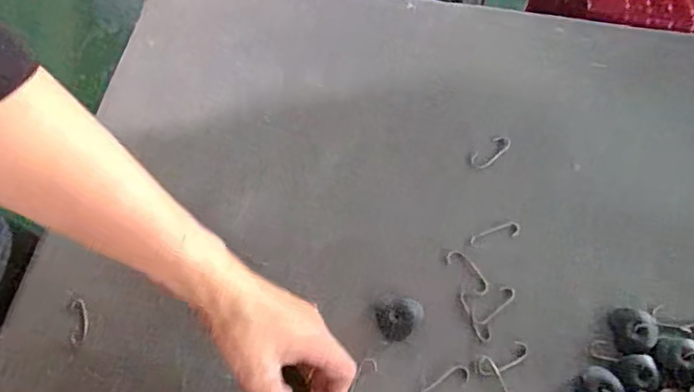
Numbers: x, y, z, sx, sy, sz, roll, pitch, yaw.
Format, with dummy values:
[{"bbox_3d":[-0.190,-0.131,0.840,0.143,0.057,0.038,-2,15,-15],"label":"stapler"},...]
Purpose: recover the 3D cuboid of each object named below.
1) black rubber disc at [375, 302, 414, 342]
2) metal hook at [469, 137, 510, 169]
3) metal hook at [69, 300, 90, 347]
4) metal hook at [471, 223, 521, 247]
[{"bbox_3d":[0.039,0.096,0.452,0.028,0.004,0.028,-1,65,3],"label":"black rubber disc"},{"bbox_3d":[0.125,-0.038,0.514,0.040,0.007,0.016,-34,68,-12],"label":"metal hook"},{"bbox_3d":[-0.211,0.099,0.462,0.014,0.004,0.034,-4,78,2],"label":"metal hook"},{"bbox_3d":[0.122,0.032,0.484,0.046,0.004,0.011,-15,65,-12],"label":"metal hook"}]

